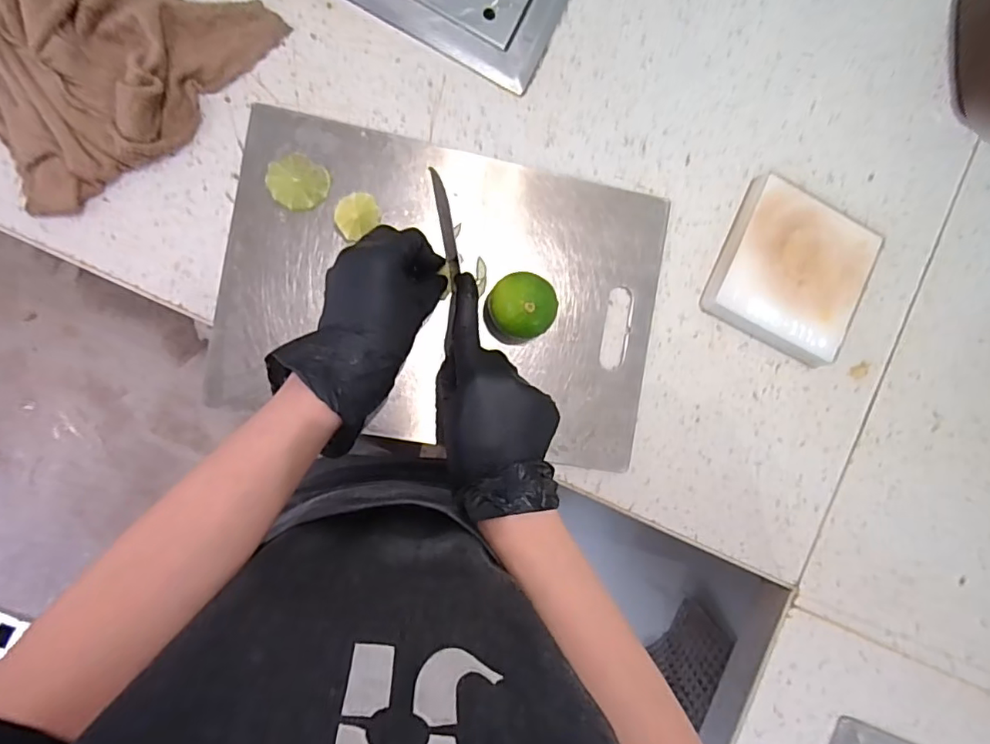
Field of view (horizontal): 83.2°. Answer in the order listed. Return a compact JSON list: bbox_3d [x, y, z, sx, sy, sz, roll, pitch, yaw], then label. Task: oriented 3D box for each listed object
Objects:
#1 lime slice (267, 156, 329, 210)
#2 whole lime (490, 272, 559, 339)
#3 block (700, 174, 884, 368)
[{"bbox_3d":[-0.145,-0.141,0.414,0.042,0.009,0.039,0,91,-9],"label":"lime slice"},{"bbox_3d":[0.020,-0.050,0.422,0.047,0.049,0.047,0,91,-9],"label":"whole lime"},{"bbox_3d":[0.253,-0.083,0.473,0.123,0.024,0.124,23,88,-9],"label":"block"}]

